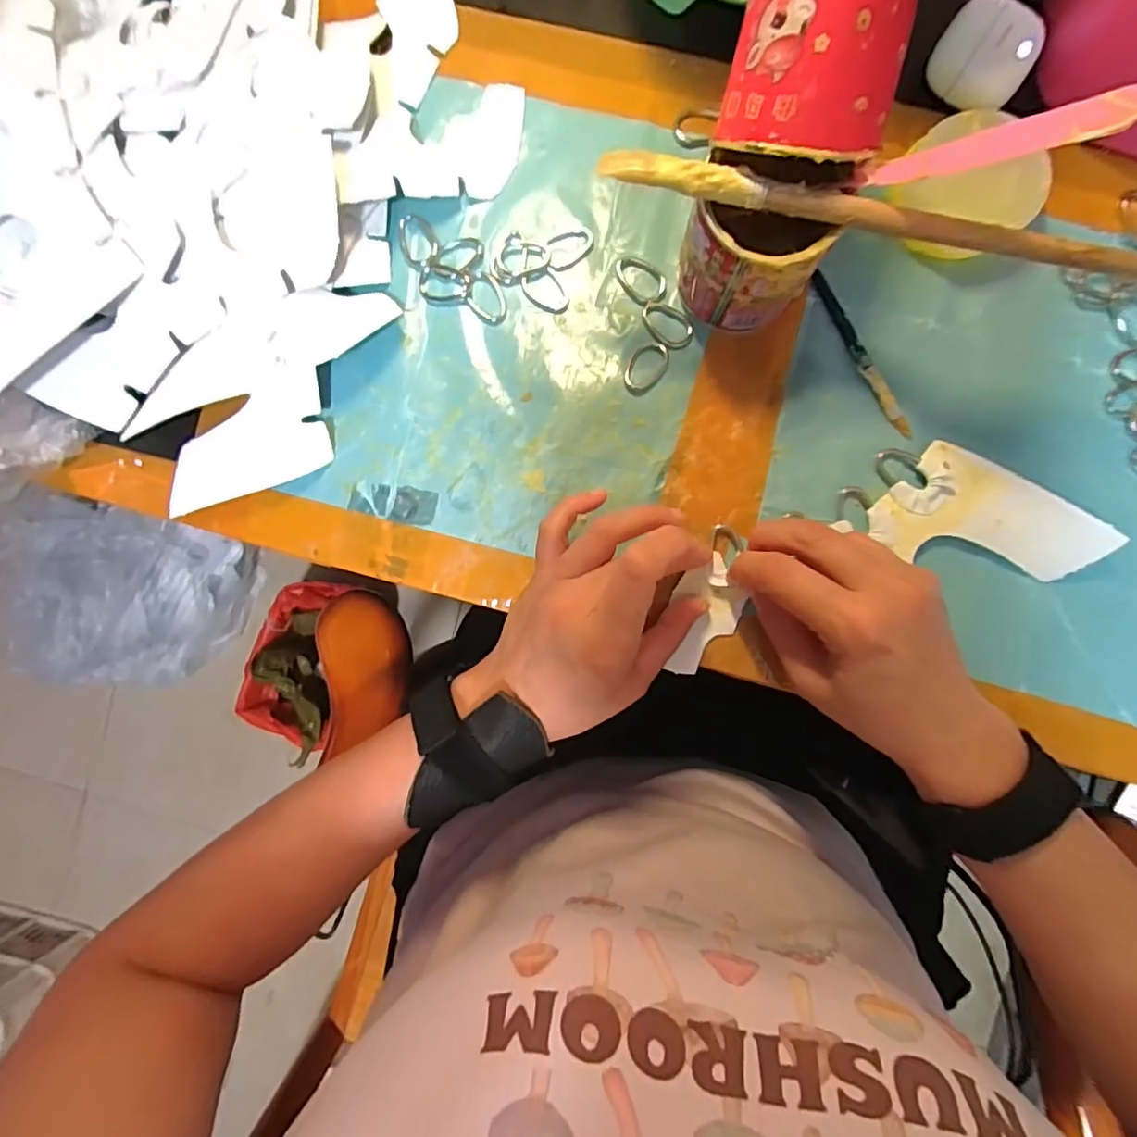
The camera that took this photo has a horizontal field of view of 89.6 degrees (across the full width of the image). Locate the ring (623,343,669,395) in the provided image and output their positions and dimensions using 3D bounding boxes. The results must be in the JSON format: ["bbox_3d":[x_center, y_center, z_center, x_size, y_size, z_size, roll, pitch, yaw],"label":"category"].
[{"bbox_3d":[0.041,-0.107,0.306,0.019,0.004,0.030,22,92,1],"label":"ring"}]

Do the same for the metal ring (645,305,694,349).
[{"bbox_3d":[0.053,-0.130,0.306,0.029,0.004,0.019,40,92,0],"label":"metal ring"}]

